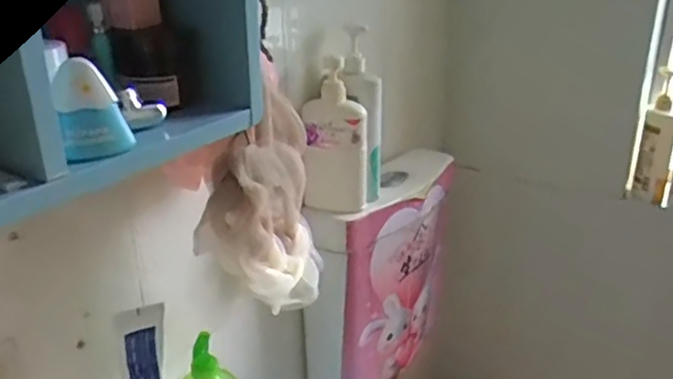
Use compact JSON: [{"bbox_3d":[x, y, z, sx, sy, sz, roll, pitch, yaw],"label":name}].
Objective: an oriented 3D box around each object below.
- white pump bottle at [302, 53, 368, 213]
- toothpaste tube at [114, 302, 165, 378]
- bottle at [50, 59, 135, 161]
[{"bbox_3d":[0.000,-0.071,0.936,0.085,0.209,0.062,18,29,36],"label":"white pump bottle"},{"bbox_3d":[-0.206,0.205,0.674,0.046,0.178,0.024,-10,25,-23],"label":"toothpaste tube"},{"bbox_3d":[-0.182,-0.059,0.466,0.051,0.071,0.022,-8,24,-17],"label":"bottle"}]

